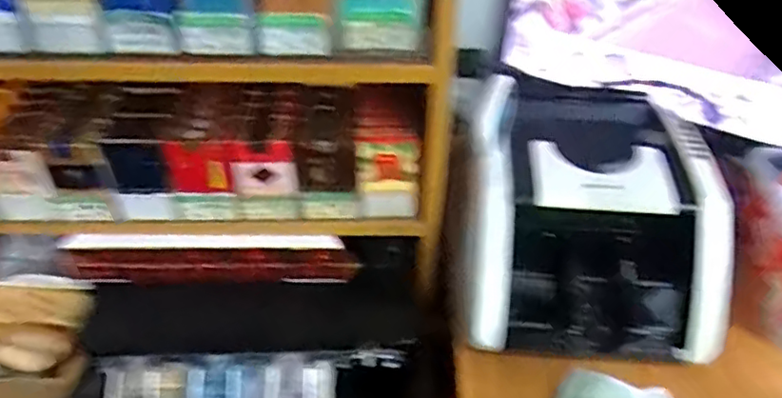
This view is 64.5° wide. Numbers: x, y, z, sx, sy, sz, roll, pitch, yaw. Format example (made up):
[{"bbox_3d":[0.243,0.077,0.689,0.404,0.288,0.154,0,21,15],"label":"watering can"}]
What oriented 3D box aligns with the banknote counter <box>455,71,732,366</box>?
[{"bbox_3d":[0.189,0.003,0.621,0.227,0.182,0.257,4,38,2],"label":"banknote counter"}]

